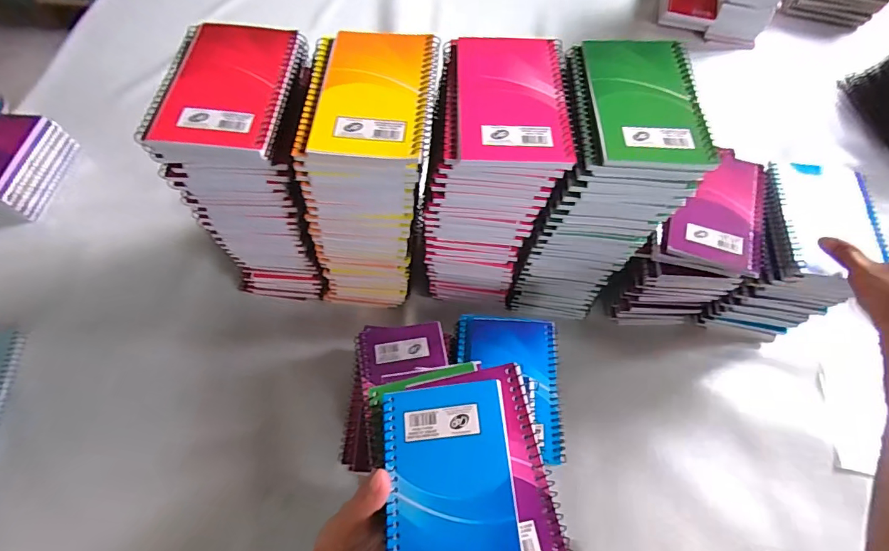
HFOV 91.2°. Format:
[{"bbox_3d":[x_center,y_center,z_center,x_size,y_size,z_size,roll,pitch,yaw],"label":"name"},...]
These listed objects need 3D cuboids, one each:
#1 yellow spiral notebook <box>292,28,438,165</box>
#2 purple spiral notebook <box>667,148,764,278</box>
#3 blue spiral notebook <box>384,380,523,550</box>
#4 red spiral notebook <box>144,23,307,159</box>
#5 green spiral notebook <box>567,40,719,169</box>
[{"bbox_3d":[-0.058,-0.145,0.342,0.099,0.010,0.131,3,63,2],"label":"yellow spiral notebook"},{"bbox_3d":[0.272,-0.074,0.437,0.079,0.018,0.150,18,64,9],"label":"purple spiral notebook"},{"bbox_3d":[0.003,0.137,0.276,0.081,0.014,0.131,-3,63,-2],"label":"blue spiral notebook"},{"bbox_3d":[-0.166,-0.150,0.335,0.092,0.011,0.123,1,63,0],"label":"red spiral notebook"},{"bbox_3d":[0.151,-0.138,0.341,0.093,0.009,0.131,2,63,1],"label":"green spiral notebook"}]

